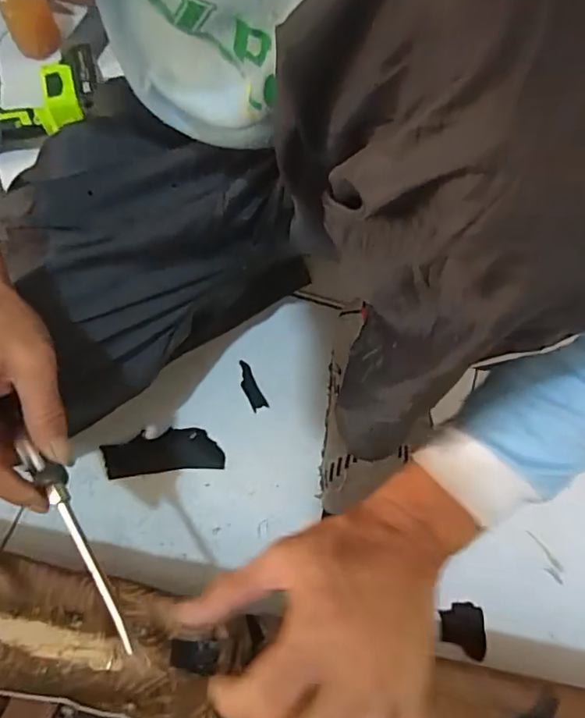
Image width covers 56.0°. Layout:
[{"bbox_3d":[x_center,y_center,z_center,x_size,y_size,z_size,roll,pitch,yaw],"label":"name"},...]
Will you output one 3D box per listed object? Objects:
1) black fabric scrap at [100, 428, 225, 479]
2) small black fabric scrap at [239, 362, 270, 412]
[{"bbox_3d":[-0.132,0.093,0.563,0.120,0.020,0.044,-7,66,-1],"label":"black fabric scrap"},{"bbox_3d":[-0.046,0.029,0.598,0.016,0.007,0.057,-24,68,-9],"label":"small black fabric scrap"}]

